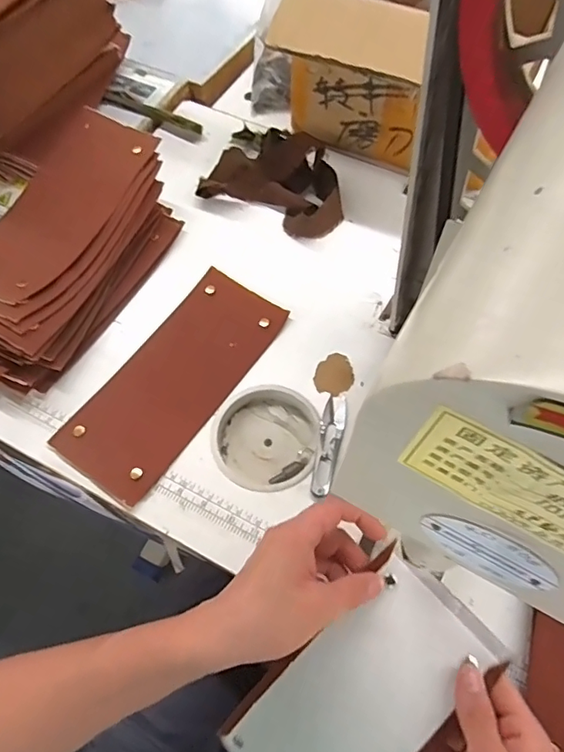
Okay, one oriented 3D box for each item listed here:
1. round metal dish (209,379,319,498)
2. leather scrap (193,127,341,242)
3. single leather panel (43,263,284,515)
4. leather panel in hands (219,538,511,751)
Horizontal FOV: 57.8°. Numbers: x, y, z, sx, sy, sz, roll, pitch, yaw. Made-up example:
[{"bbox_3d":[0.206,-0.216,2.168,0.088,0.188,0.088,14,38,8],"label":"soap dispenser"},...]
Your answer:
[{"bbox_3d":[-0.016,0.062,0.514,0.102,0.031,0.111,0,64,0],"label":"round metal dish"},{"bbox_3d":[-0.001,-0.243,0.629,0.180,0.039,0.123,25,66,12],"label":"leather scrap"},{"bbox_3d":[-0.108,0.002,0.531,0.109,0.008,0.253,32,70,15],"label":"single leather panel"},{"bbox_3d":[0.042,0.251,0.380,0.106,0.033,0.226,43,103,19],"label":"leather panel in hands"}]

